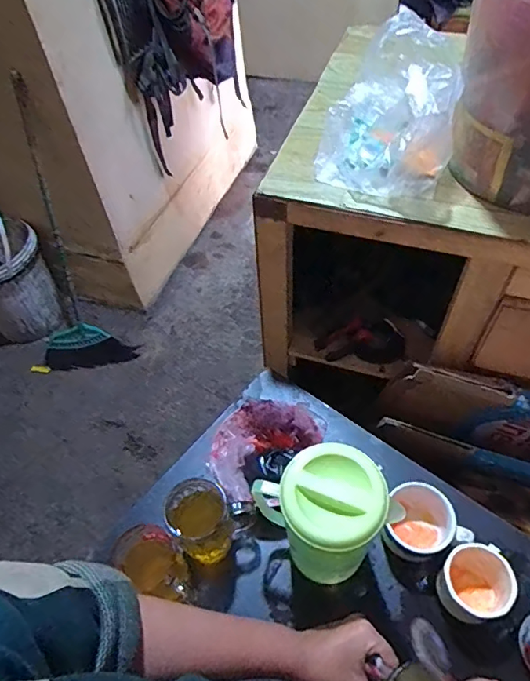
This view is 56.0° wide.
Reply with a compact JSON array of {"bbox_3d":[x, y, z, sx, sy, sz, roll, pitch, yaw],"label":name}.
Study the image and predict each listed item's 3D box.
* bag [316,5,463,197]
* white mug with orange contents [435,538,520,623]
[{"bbox_3d":[0.159,-0.308,0.648,0.162,0.129,0.222,7,55,11],"label":"bag"},{"bbox_3d":[0.251,0.289,0.599,0.075,0.066,0.079,-3,53,4],"label":"white mug with orange contents"}]

